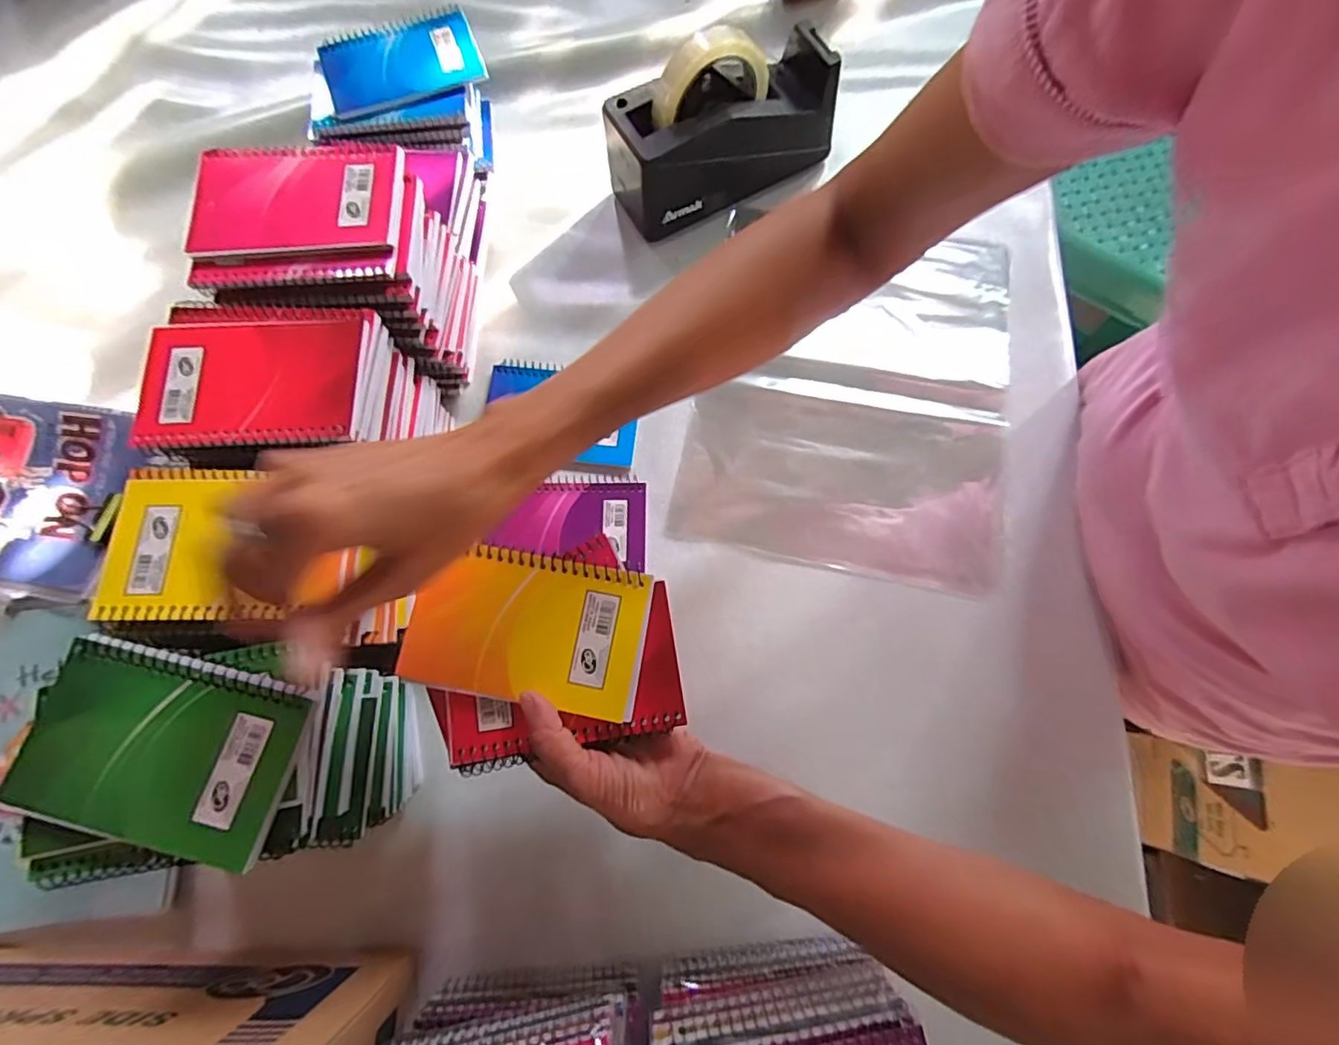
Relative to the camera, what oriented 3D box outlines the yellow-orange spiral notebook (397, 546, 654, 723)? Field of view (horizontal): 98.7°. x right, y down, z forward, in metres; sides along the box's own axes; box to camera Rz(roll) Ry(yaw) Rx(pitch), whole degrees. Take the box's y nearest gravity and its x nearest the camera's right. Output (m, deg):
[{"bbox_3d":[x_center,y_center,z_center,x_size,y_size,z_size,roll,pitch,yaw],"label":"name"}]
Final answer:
[{"bbox_3d":[-0.079,0.058,0.320,0.129,0.013,0.079,9,73,3],"label":"yellow-orange spiral notebook"}]

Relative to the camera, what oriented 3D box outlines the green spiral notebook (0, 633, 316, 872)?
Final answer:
[{"bbox_3d":[-0.251,0.109,0.283,0.128,0.008,0.082,12,74,3],"label":"green spiral notebook"}]

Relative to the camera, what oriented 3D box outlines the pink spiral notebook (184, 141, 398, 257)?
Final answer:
[{"bbox_3d":[-0.246,-0.212,0.377,0.131,0.008,0.080,-2,73,-1],"label":"pink spiral notebook"}]

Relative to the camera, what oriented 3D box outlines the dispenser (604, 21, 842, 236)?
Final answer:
[{"bbox_3d":[0.047,-0.346,0.495,0.195,0.122,0.085,-26,76,-6],"label":"dispenser"}]

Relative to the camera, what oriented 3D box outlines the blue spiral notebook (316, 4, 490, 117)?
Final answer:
[{"bbox_3d":[-0.232,-0.400,0.496,0.129,0.009,0.087,-22,75,-5],"label":"blue spiral notebook"}]

